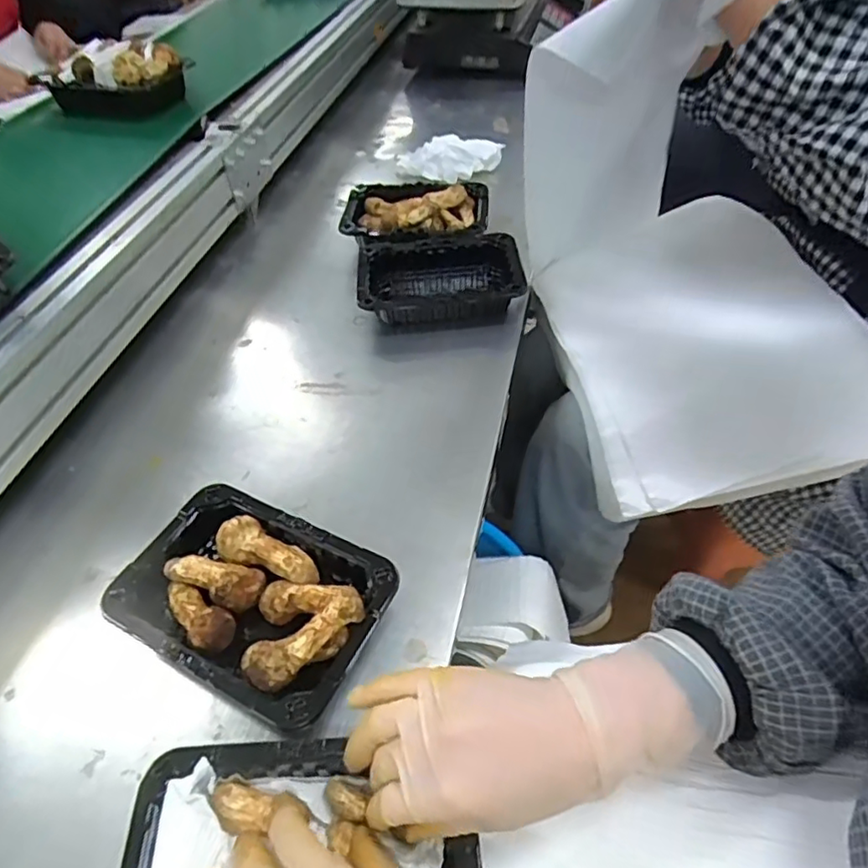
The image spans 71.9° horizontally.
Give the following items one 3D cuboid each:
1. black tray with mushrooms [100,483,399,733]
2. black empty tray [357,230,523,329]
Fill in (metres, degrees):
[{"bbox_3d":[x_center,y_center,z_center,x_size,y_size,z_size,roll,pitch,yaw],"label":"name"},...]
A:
[{"bbox_3d":[-0.130,0.118,0.431,0.184,0.054,0.127,21,55,22],"label":"black tray with mushrooms"},{"bbox_3d":[0.004,-0.183,0.711,0.194,0.047,0.141,-1,50,5],"label":"black empty tray"}]

